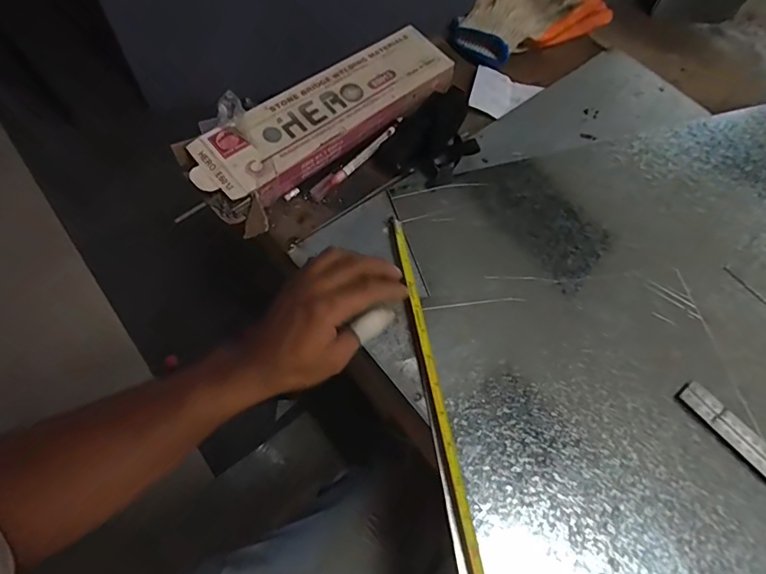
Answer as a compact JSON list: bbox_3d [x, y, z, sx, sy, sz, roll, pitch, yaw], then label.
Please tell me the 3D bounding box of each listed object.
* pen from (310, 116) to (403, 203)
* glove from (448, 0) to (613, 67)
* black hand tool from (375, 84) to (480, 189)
[{"bbox_3d":[-0.025,-0.147,0.503,0.016,0.011,0.148,39,67,16],"label":"pen"},{"bbox_3d":[0.194,-0.353,0.595,0.166,0.044,0.195,33,66,13],"label":"glove"},{"bbox_3d":[0.062,-0.173,0.506,0.089,0.028,0.130,30,65,12],"label":"black hand tool"}]

